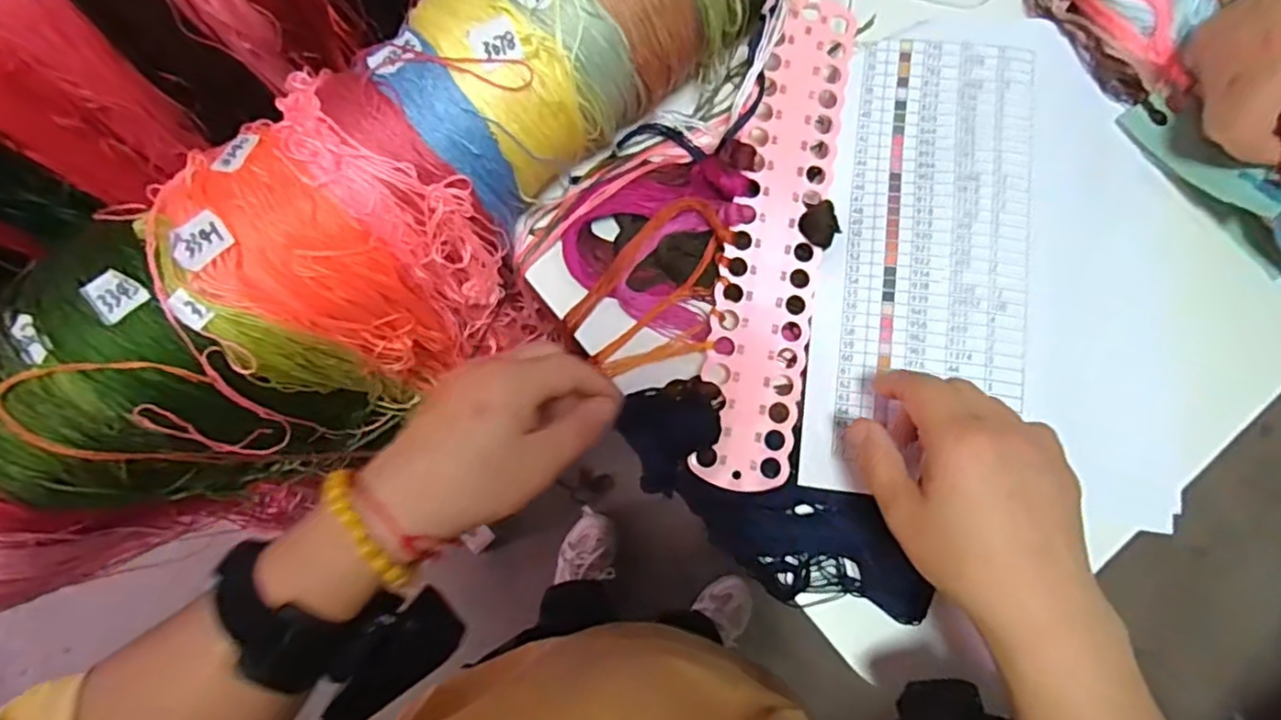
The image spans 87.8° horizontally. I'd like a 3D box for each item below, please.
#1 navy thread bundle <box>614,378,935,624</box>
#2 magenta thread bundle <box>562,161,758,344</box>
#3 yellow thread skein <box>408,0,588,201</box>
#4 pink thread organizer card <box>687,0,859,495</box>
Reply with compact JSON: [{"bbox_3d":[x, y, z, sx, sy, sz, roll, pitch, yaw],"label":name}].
[{"bbox_3d":[0.070,0.081,0.370,0.187,0.013,0.069,37,98,9],"label":"navy thread bundle"},{"bbox_3d":[0.009,-0.075,0.390,0.096,0.029,0.100,21,81,4],"label":"magenta thread bundle"},{"bbox_3d":[-0.073,-0.149,0.352,0.050,0.080,0.094,-37,81,-6],"label":"yellow thread skein"},{"bbox_3d":[0.077,-0.071,0.383,0.055,0.006,0.285,11,84,-4],"label":"pink thread organizer card"}]

